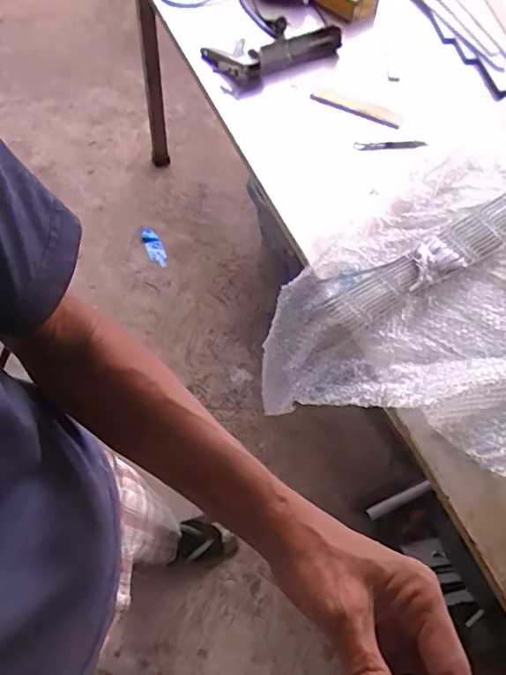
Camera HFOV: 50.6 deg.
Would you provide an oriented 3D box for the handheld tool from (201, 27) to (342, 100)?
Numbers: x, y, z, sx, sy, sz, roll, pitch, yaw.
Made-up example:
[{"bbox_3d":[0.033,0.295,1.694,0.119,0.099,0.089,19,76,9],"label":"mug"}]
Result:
[{"bbox_3d":[0.048,-0.651,1.209,0.276,0.047,0.156,-30,61,-19],"label":"handheld tool"}]

